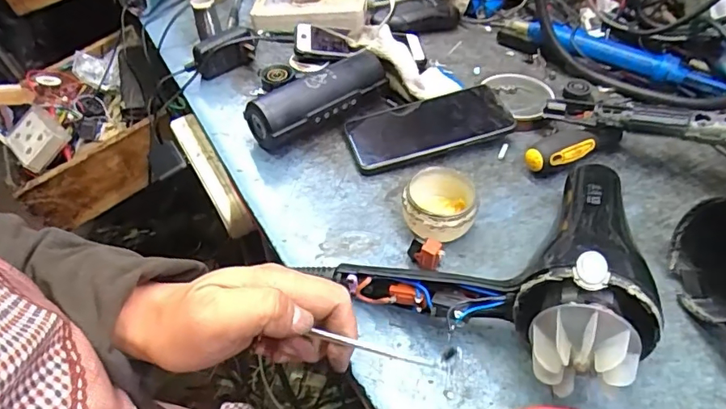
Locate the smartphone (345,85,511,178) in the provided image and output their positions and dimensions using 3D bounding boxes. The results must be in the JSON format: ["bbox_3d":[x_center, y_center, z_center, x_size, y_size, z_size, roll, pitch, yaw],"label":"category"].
[{"bbox_3d":[0.064,-0.080,0.527,0.159,0.014,0.081,-18,46,-2],"label":"smartphone"}]

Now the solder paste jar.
[{"bbox_3d":[0.064,0.005,0.438,0.060,0.041,0.060,0,46,0],"label":"solder paste jar"}]

